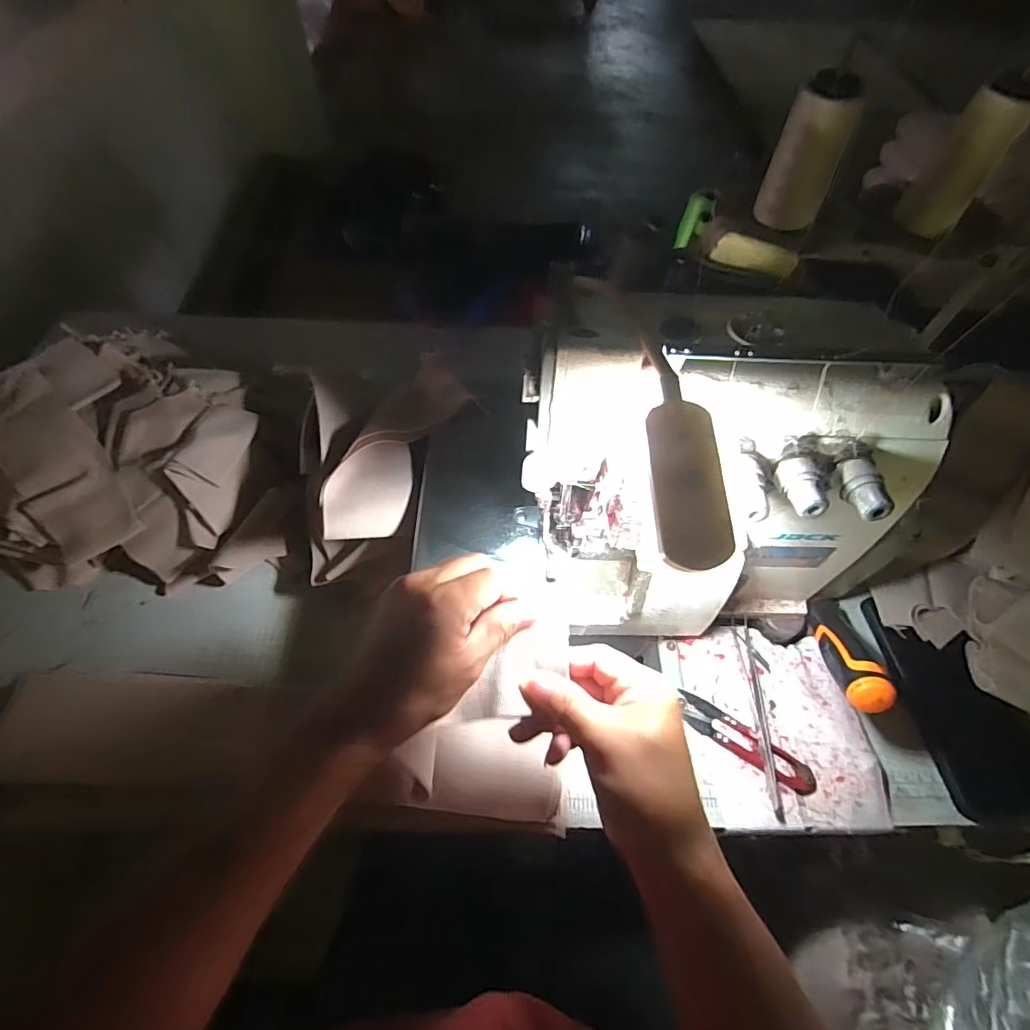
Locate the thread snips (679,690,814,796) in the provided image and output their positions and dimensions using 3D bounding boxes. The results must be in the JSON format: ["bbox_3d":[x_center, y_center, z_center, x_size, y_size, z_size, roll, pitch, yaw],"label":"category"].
[{"bbox_3d":[0.172,0.169,0.380,0.105,0.006,0.022,30,62,14],"label":"thread snips"}]

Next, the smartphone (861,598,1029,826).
[{"bbox_3d":[0.353,0.145,0.399,0.089,0.017,0.159,-4,60,-5],"label":"smartphone"}]

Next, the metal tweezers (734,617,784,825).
[{"bbox_3d":[0.186,0.148,0.391,0.017,0.008,0.145,4,59,0],"label":"metal tweezers"}]

